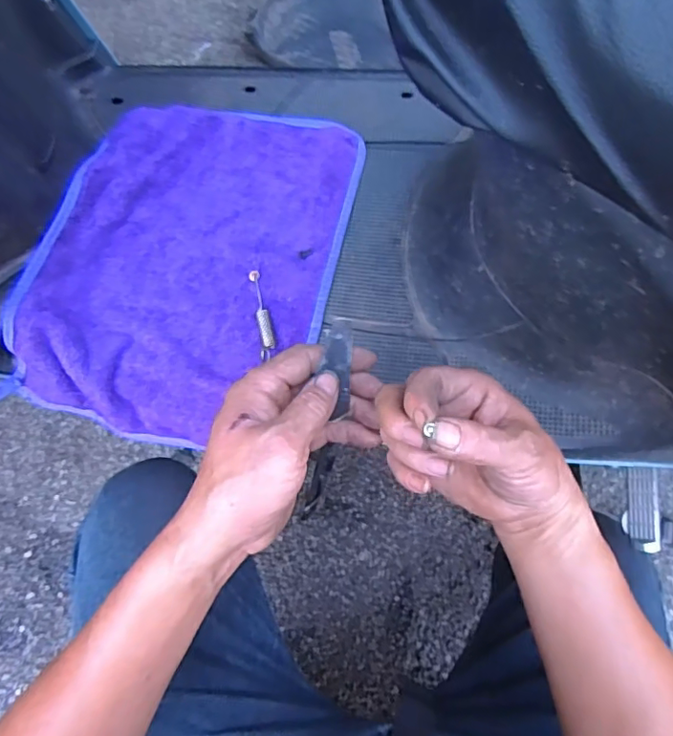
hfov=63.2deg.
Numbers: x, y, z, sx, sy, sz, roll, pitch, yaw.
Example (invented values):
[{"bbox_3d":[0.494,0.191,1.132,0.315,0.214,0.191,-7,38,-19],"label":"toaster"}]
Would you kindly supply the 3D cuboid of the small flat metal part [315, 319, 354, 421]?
[{"bbox_3d":[0.000,0.001,0.345,0.017,0.005,0.066,-3,117,-13],"label":"small flat metal part"}]

